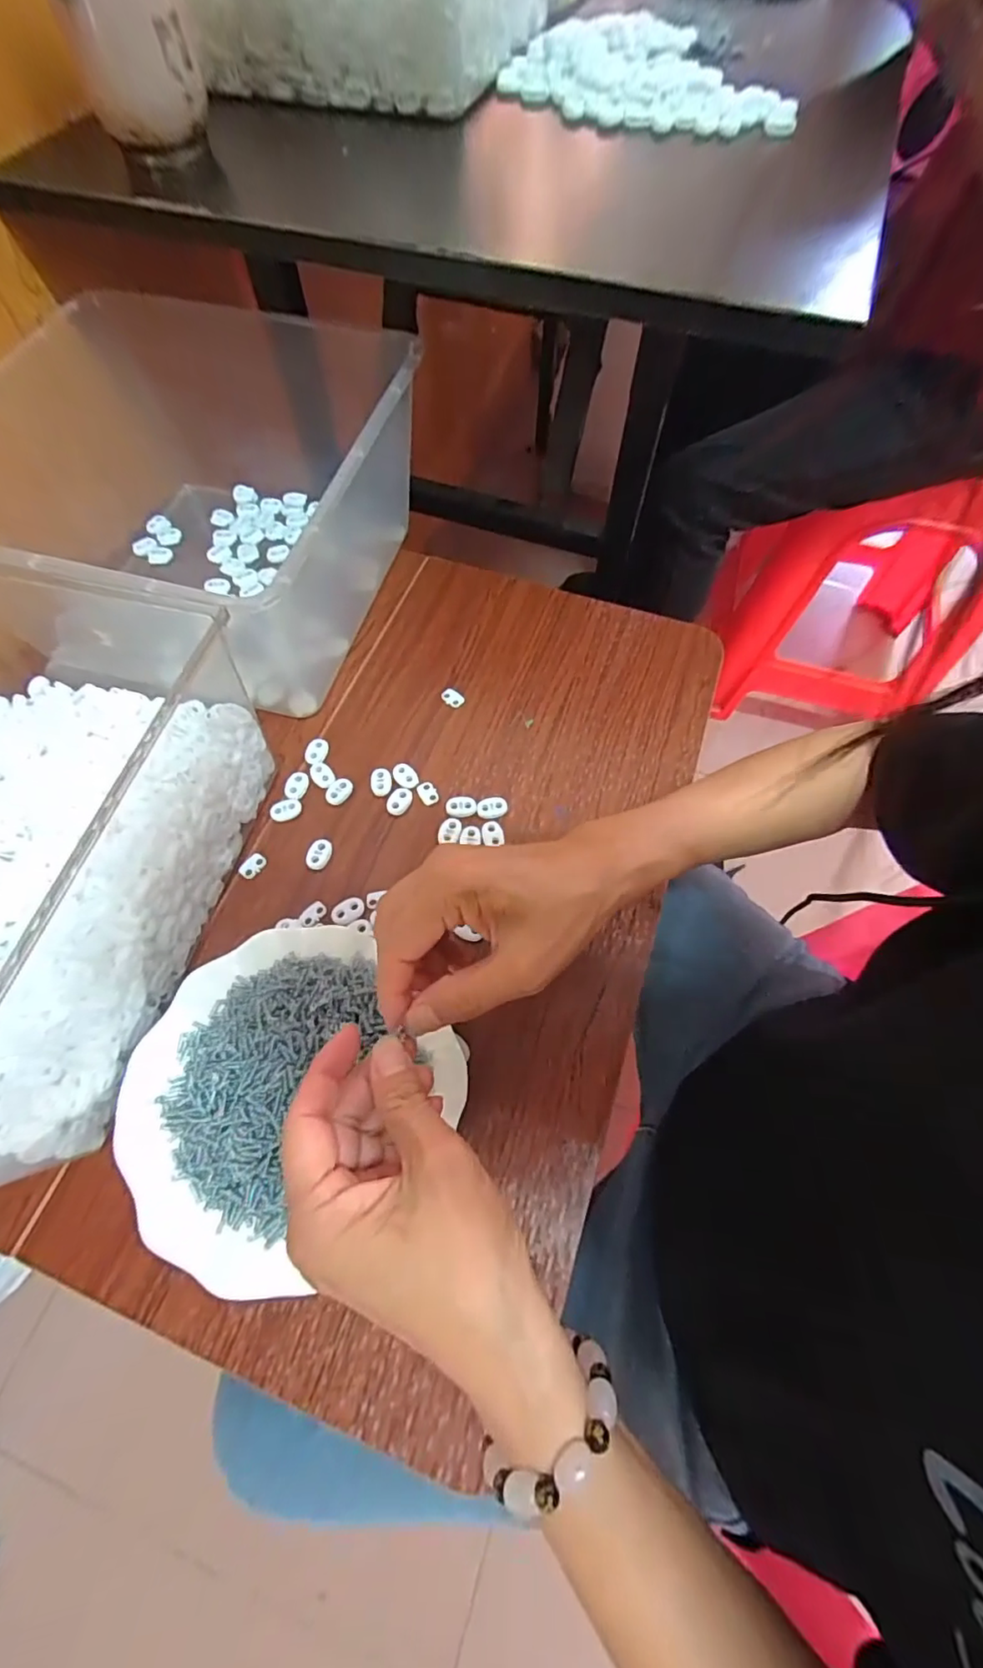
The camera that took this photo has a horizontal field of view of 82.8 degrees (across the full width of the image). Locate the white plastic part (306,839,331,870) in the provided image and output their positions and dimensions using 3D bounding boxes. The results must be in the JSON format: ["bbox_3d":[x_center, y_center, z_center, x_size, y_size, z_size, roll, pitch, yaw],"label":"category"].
[{"bbox_3d":[-0.124,0.014,0.402,0.014,0.007,0.023,24,67,10],"label":"white plastic part"}]

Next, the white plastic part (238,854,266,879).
[{"bbox_3d":[-0.172,0.022,0.400,0.013,0.004,0.020,29,68,12],"label":"white plastic part"}]

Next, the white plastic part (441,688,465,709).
[{"bbox_3d":[-0.032,-0.113,0.463,0.020,0.004,0.013,32,69,13],"label":"white plastic part"}]

